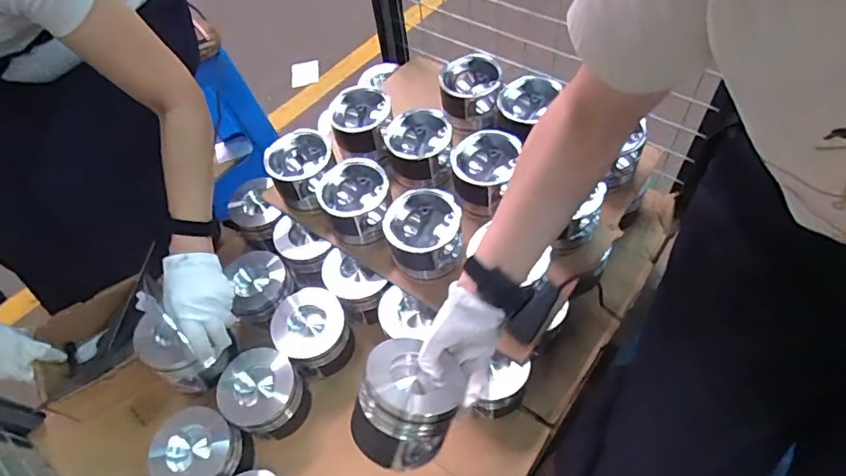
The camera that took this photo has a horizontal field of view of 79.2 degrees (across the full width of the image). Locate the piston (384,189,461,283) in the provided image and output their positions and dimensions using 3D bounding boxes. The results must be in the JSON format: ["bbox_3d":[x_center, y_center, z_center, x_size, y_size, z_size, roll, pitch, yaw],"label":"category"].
[{"bbox_3d":[0.002,-0.006,0.784,0.111,0.076,0.117,-2,55,3],"label":"piston"}]

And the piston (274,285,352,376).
[{"bbox_3d":[-0.174,0.150,0.817,0.111,0.089,0.109,-3,56,5],"label":"piston"}]

